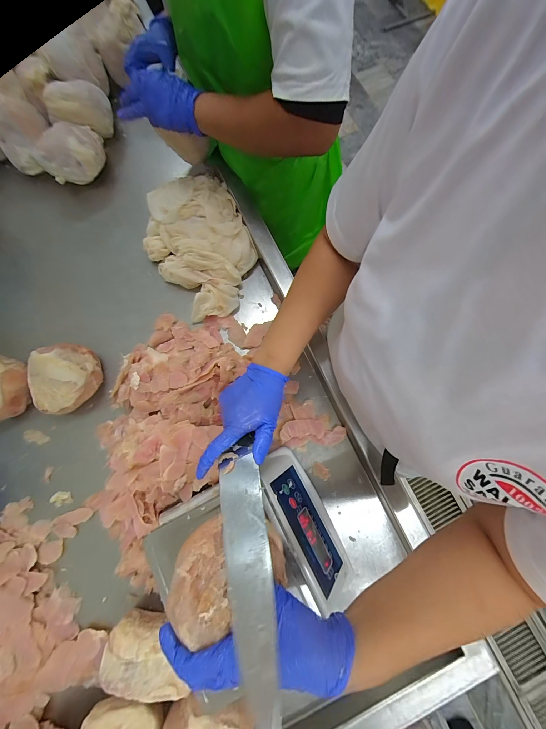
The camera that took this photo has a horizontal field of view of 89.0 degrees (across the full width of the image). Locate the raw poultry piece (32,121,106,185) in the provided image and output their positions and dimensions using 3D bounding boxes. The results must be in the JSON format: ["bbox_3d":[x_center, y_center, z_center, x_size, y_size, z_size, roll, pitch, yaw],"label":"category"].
[{"bbox_3d":[-0.475,-0.497,0.661,0.149,0.095,0.081,-36,78,-7],"label":"raw poultry piece"}]

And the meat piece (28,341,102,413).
[{"bbox_3d":[-0.400,0.030,0.534,0.121,0.084,0.114,0,76,1],"label":"meat piece"}]

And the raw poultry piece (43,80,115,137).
[{"bbox_3d":[-0.480,-0.631,0.685,0.144,0.081,0.063,-6,76,0],"label":"raw poultry piece"}]

